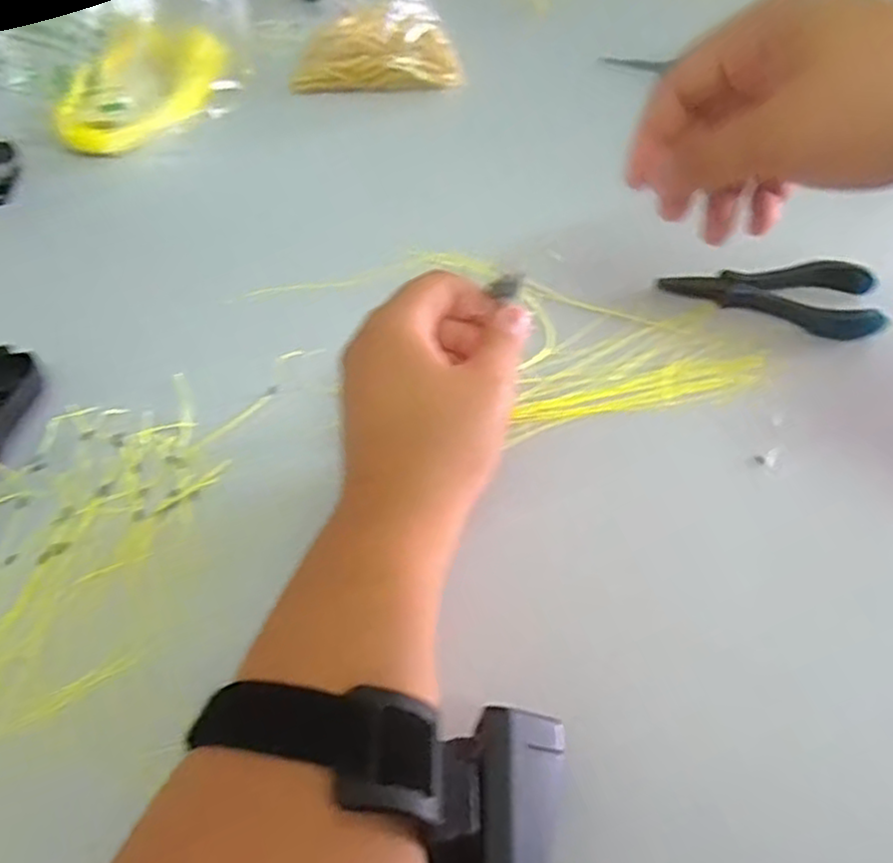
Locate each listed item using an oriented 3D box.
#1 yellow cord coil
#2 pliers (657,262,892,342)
[{"bbox_3d":[-0.230,-0.273,0.544,0.079,0.057,0.135,16,54,16],"label":"yellow cord coil"},{"bbox_3d":[0.187,-0.080,0.408,0.117,0.012,0.046,8,52,10],"label":"pliers"}]

